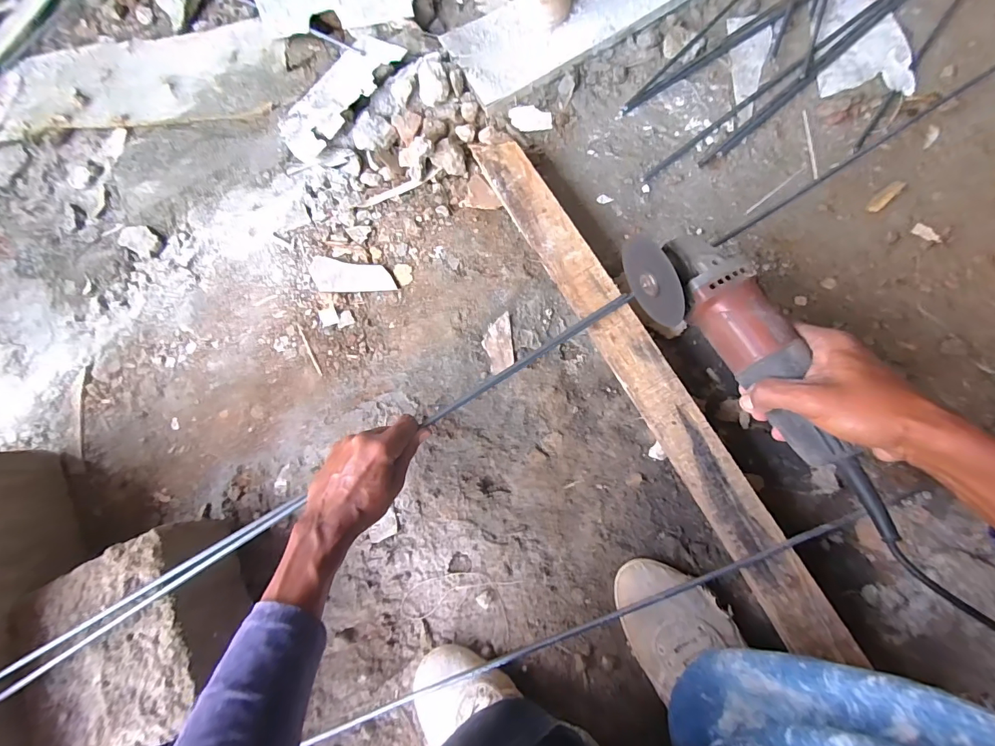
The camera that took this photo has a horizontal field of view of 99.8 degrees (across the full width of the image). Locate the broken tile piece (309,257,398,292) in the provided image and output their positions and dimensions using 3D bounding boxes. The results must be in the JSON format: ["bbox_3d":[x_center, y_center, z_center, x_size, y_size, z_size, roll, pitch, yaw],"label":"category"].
[{"bbox_3d":[-0.208,-0.136,0.600,0.125,0.007,0.048,9,83,6],"label":"broken tile piece"}]

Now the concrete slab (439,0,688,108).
[{"bbox_3d":[0.178,-0.587,0.634,0.531,0.028,0.162,-32,80,0],"label":"concrete slab"}]

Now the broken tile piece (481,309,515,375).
[{"bbox_3d":[0.001,-0.039,0.560,0.039,0.006,0.076,-8,81,4],"label":"broken tile piece"}]

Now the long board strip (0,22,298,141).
[{"bbox_3d":[-0.602,-0.463,0.677,0.555,0.013,0.148,-4,81,5],"label":"long board strip"}]

